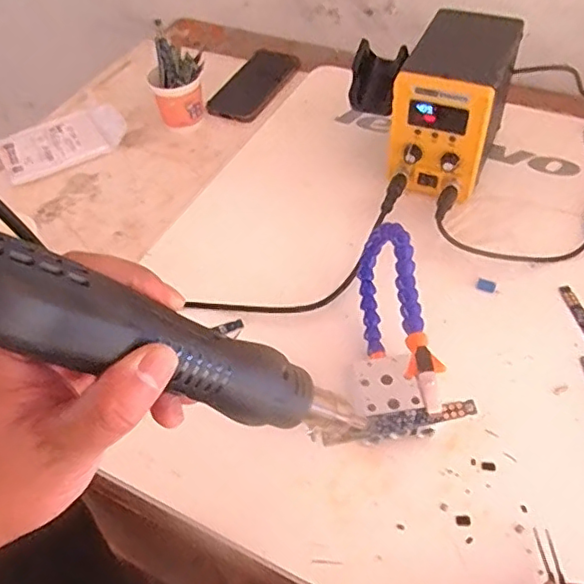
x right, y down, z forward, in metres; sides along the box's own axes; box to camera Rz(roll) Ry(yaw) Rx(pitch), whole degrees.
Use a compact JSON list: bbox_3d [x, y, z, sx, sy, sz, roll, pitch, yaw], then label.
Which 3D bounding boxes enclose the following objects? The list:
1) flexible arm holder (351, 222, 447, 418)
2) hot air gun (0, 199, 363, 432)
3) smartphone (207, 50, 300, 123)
[{"bbox_3d":[0.076,0.035,0.476,0.055,0.111,0.192,-4,50,1],"label":"flexible arm holder"},{"bbox_3d":[-0.050,0.023,0.247,0.032,0.243,0.039,-38,49,18],"label":"hot air gun"},{"bbox_3d":[-0.055,-0.292,0.833,0.078,0.016,0.160,21,59,18],"label":"smartphone"}]

